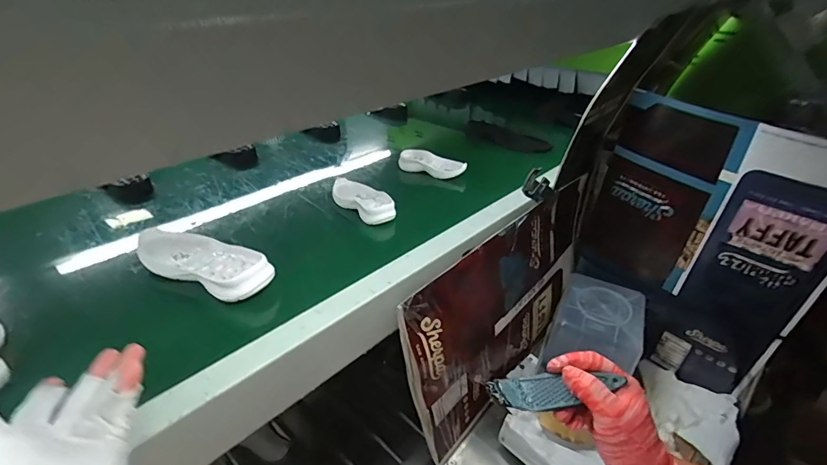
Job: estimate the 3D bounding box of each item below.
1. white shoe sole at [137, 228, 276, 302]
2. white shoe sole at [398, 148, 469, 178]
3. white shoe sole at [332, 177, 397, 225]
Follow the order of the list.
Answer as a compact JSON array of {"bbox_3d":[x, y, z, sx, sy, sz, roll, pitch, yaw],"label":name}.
[{"bbox_3d":[-0.283,0.036,0.570,0.221,0.033,0.080,15,34,23],"label":"white shoe sole"},{"bbox_3d":[0.040,-0.141,0.855,0.139,0.036,0.048,13,34,20],"label":"white shoe sole"},{"bbox_3d":[-0.089,-0.055,0.727,0.067,0.033,0.144,-18,36,-27],"label":"white shoe sole"}]

